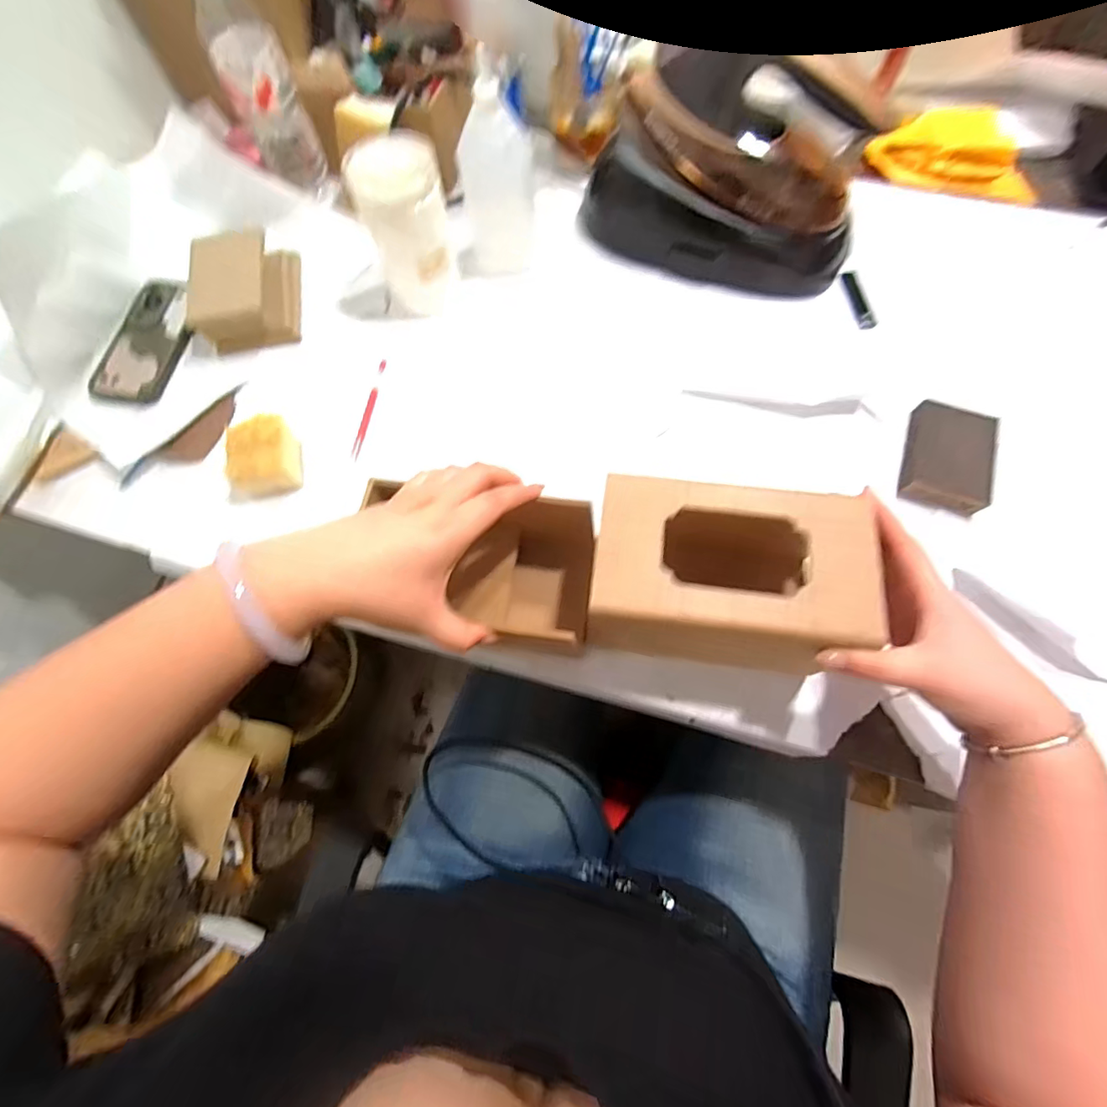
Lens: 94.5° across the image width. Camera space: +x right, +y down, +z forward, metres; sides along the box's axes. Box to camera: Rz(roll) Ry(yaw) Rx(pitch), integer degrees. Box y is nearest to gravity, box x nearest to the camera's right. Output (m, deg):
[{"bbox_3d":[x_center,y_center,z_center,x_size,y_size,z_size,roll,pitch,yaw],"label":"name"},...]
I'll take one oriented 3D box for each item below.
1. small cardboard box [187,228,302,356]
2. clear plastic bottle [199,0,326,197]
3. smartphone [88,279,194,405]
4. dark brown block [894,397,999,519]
[{"bbox_3d":[-0.352,-0.304,0.585,0.100,0.055,0.140,-7,70,0],"label":"small cardboard box"},{"bbox_3d":[-0.342,-0.550,0.595,0.073,0.216,0.063,-8,70,0],"label":"clear plastic bottle"},{"bbox_3d":[-0.460,-0.250,0.588,0.079,0.015,0.166,12,71,7],"label":"smartphone"},{"bbox_3d":[0.378,-0.092,0.487,0.070,0.026,0.101,17,71,8],"label":"dark brown block"}]

